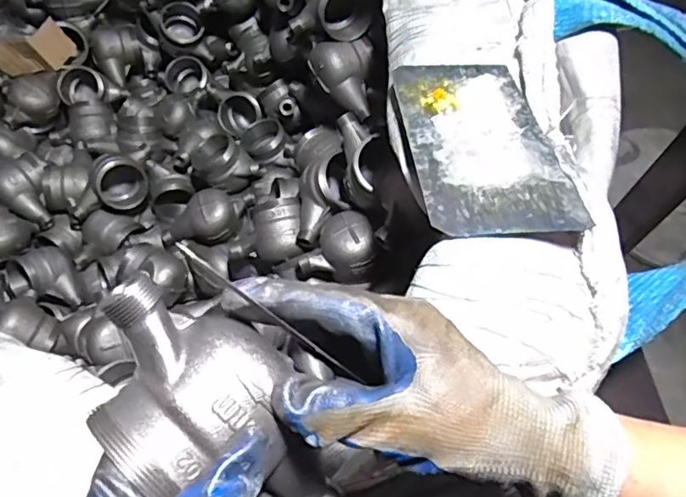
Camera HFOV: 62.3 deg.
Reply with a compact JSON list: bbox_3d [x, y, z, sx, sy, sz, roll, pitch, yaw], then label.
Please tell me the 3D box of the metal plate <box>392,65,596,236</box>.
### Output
[{"bbox_3d":[0.118,-0.098,0.495,0.121,0.004,0.237,-3,47,-3],"label":"metal plate"}]

